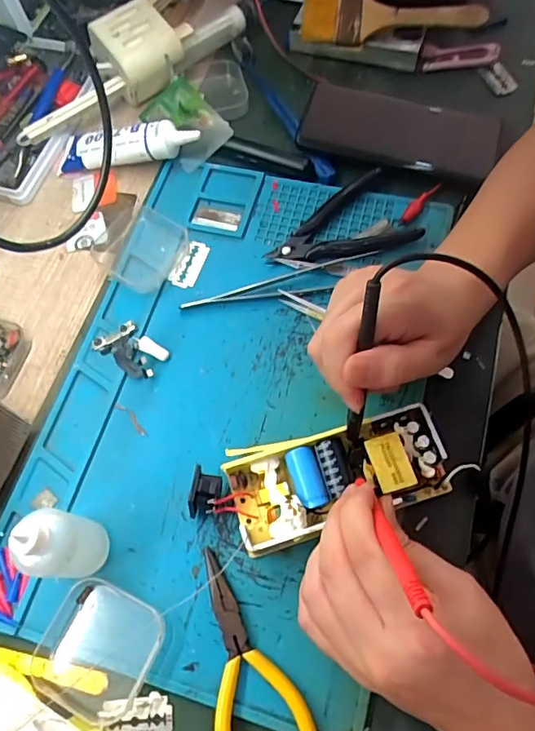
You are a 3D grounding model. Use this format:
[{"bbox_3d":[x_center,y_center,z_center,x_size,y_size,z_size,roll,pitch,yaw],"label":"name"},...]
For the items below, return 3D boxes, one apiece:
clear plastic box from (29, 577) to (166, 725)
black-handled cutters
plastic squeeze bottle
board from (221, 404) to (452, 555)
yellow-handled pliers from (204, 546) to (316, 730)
[{"bbox_3d":[-0.099,0.165,0.296,0.067,0.015,0.064,22,68,12],"label":"clear plastic box"},{"bbox_3d":[0.054,-0.111,0.403,0.115,0.009,0.070,-17,66,-5],"label":"black-handled cutters"},{"bbox_3d":[-0.113,0.100,0.285,0.029,0.081,0.034,5,67,6],"label":"plastic squeeze bottle"},{"bbox_3d":[0.044,0.069,0.319,0.131,0.026,0.064,-16,66,0],"label":"board"},{"bbox_3d":[-0.012,0.169,0.287,0.052,0.011,0.127,-17,66,-5],"label":"yellow-handled pliers"}]

